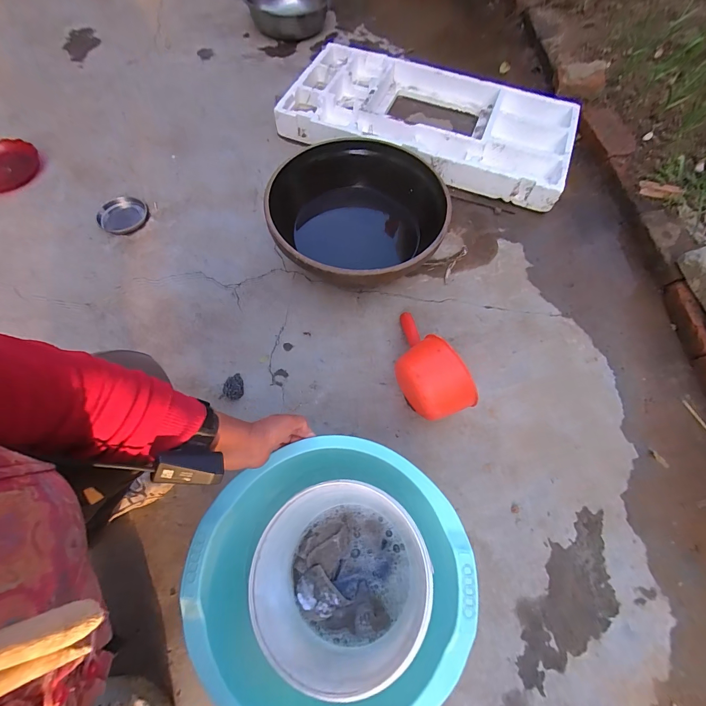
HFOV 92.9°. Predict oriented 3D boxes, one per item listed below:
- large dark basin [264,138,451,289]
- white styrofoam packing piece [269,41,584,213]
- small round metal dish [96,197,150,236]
[{"bbox_3d":[0.010,-0.339,0.871,0.425,0.173,0.442,0,66,-1],"label":"large dark basin"},{"bbox_3d":[0.252,-0.802,1.140,0.931,0.080,0.515,21,68,8],"label":"white styrofoam packing piece"},{"bbox_3d":[-0.666,-0.401,0.977,0.141,0.016,0.132,0,66,-1],"label":"small round metal dish"}]

